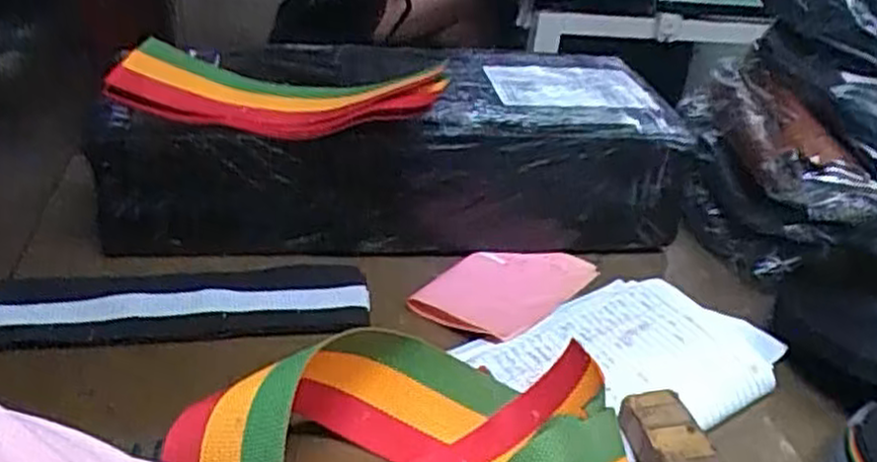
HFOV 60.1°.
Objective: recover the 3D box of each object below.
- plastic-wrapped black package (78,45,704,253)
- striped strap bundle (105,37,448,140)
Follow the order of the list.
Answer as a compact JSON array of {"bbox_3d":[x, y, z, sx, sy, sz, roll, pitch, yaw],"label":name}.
[{"bbox_3d":[-0.043,-0.080,0.724,0.503,0.129,0.215,1,32,-7],"label":"plastic-wrapped black package"},{"bbox_3d":[-0.135,-0.118,0.614,0.285,0.072,0.083,15,32,16],"label":"striped strap bundle"}]

